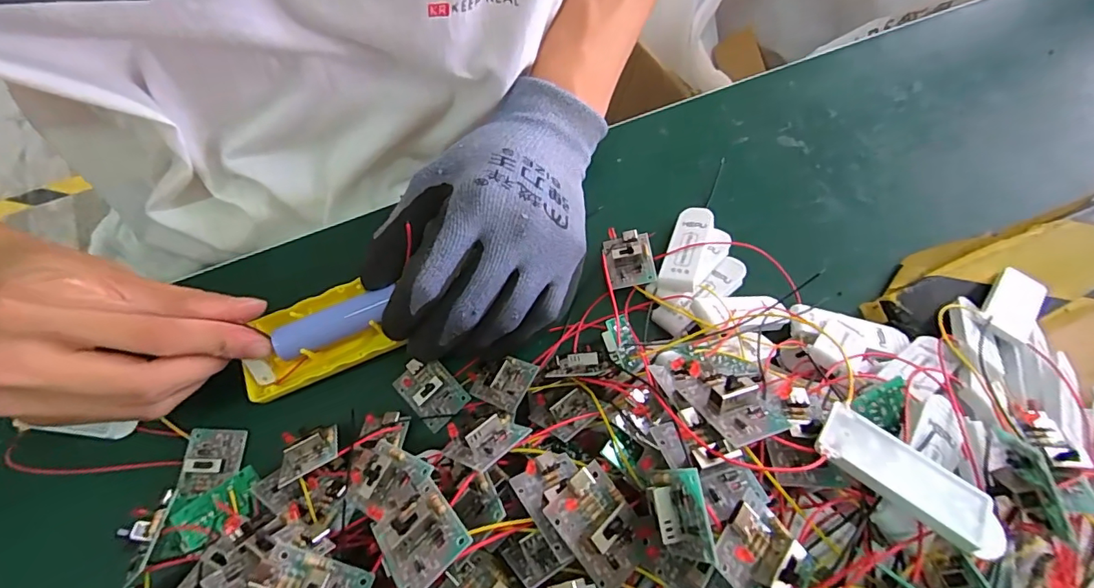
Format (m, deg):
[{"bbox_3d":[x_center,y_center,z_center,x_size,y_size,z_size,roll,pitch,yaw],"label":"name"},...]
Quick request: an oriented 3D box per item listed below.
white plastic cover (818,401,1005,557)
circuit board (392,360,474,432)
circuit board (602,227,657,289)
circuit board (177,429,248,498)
[{"bbox_3d":[0.115,0.058,0.158,0.053,0.012,0.020,36,74,12],"label":"white plastic cover"},{"bbox_3d":[-0.061,0.050,0.256,0.026,0.010,0.035,-42,76,-13],"label":"circuit board"},{"bbox_3d":[0.046,-0.021,0.279,0.026,0.005,0.037,-12,60,12],"label":"circuit board"},{"bbox_3d":[-0.167,0.083,0.244,0.025,0.009,0.031,6,65,-13],"label":"circuit board"}]

